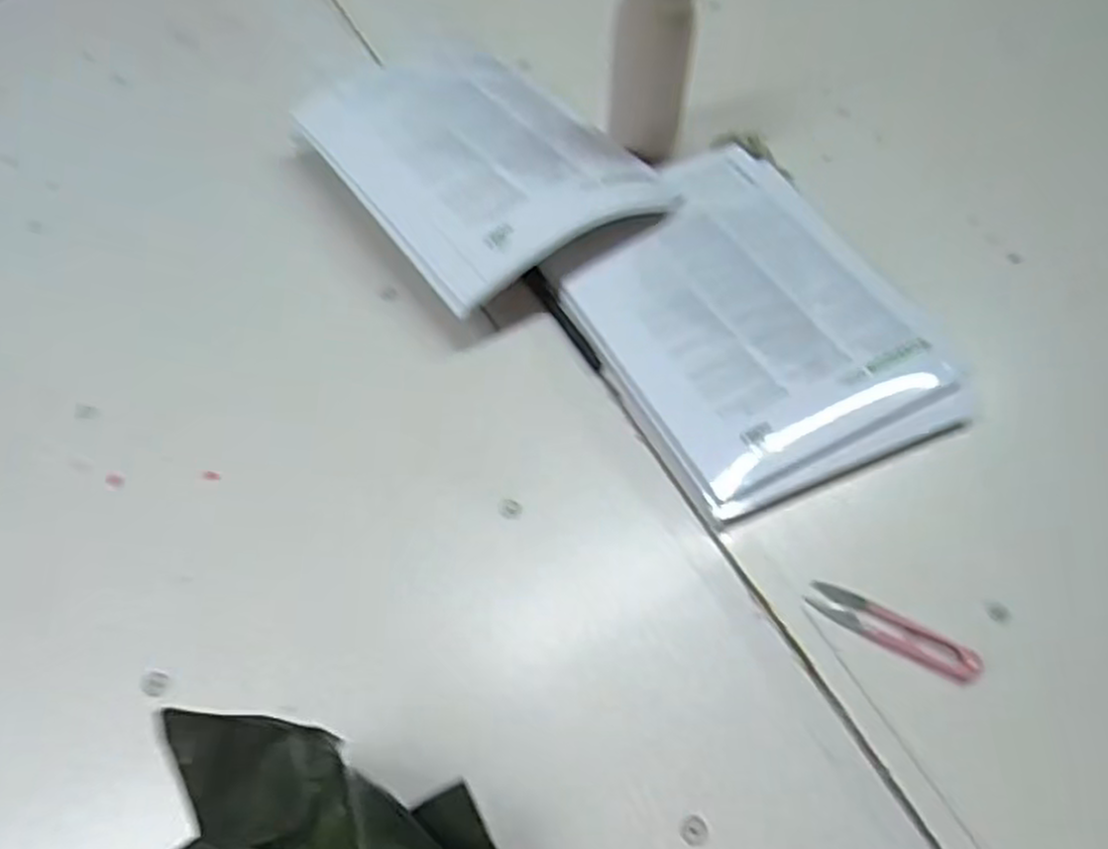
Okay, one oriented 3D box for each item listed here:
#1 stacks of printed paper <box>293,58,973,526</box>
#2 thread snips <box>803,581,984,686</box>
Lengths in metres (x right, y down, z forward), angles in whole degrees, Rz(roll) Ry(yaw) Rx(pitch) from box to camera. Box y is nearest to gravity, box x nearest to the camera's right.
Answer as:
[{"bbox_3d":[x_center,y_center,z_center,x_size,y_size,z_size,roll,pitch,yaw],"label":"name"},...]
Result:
[{"bbox_3d":[0.050,-0.162,0.649,0.316,0.063,0.563,-32,63,-18],"label":"stacks of printed paper"},{"bbox_3d":[0.210,0.127,0.489,0.103,0.009,0.026,26,62,16],"label":"thread snips"}]

